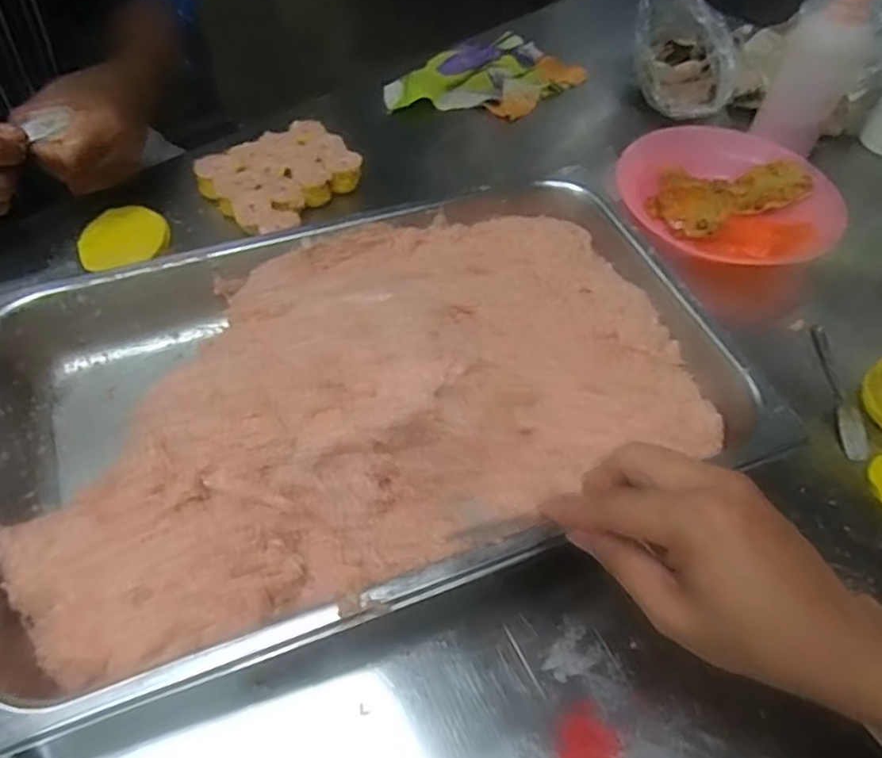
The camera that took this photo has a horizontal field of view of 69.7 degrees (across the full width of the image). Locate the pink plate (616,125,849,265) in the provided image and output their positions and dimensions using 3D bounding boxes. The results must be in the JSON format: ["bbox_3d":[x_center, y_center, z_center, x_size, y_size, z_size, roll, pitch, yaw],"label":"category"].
[{"bbox_3d":[0.298,-0.187,0.649,0.179,0.046,0.204,-34,62,-24],"label":"pink plate"}]

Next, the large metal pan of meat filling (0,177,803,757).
[{"bbox_3d":[-0.053,0.009,0.466,0.513,0.072,0.314,-18,56,-17],"label":"large metal pan of meat filling"}]

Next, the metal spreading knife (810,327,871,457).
[{"bbox_3d":[0.331,0.008,0.525,0.017,0.010,0.133,8,53,2],"label":"metal spreading knife"}]

